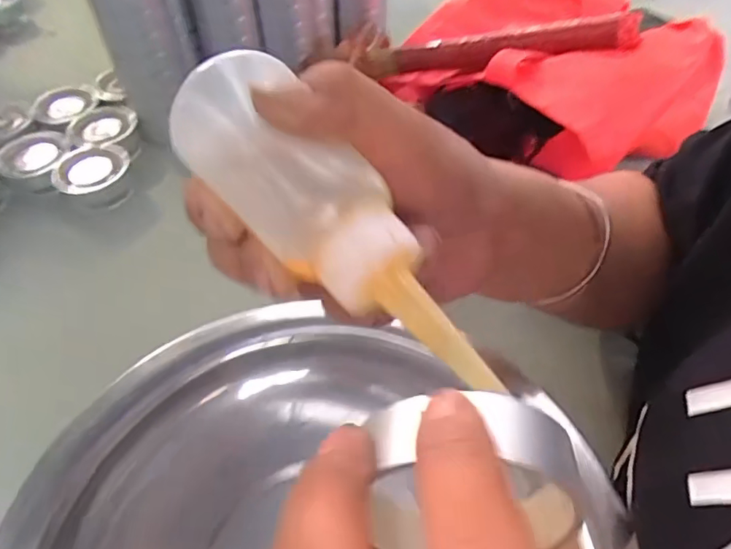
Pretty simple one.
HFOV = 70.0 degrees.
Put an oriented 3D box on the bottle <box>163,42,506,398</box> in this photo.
[{"bbox_3d":[-0.010,-0.020,0.155,0.034,0.032,0.131,-39,77,-26],"label":"bottle"}]

